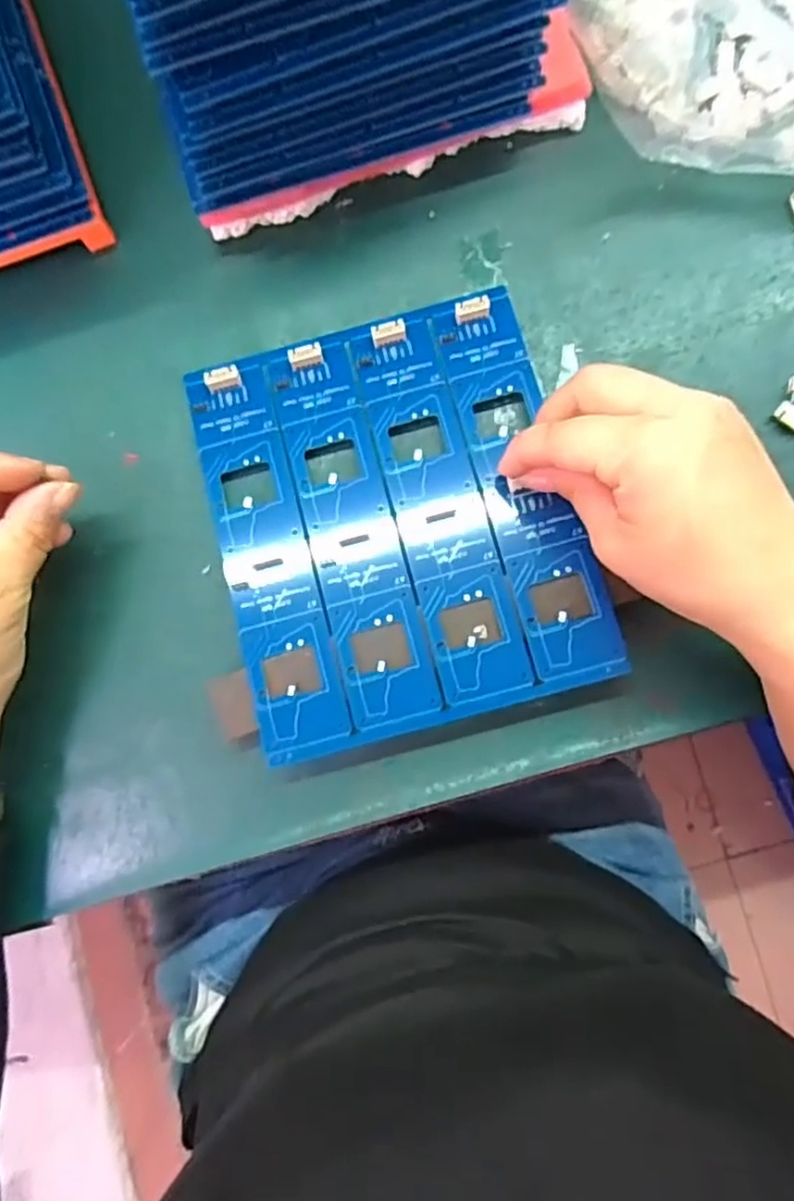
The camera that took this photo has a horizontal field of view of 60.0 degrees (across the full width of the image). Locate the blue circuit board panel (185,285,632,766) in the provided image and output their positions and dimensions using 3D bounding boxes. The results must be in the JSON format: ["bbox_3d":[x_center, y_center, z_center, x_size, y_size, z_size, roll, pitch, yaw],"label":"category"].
[{"bbox_3d":[-0.002,-0.038,0.310,0.157,0.005,0.183,-15,79,2],"label":"blue circuit board panel"}]

